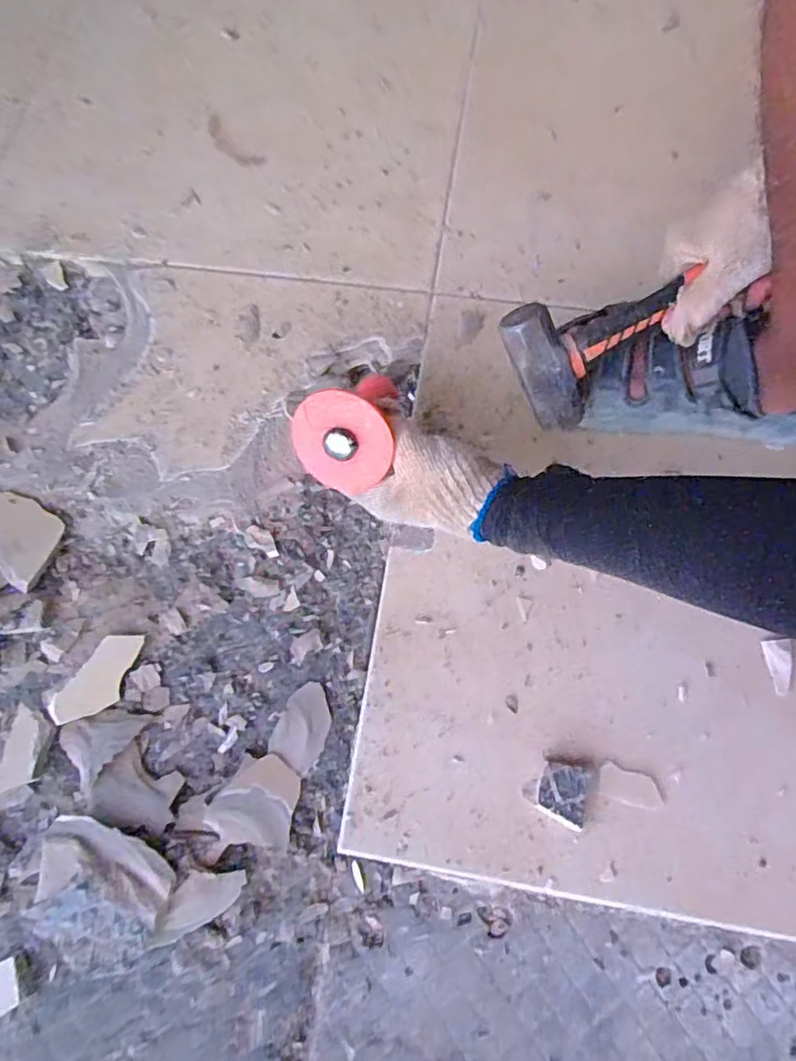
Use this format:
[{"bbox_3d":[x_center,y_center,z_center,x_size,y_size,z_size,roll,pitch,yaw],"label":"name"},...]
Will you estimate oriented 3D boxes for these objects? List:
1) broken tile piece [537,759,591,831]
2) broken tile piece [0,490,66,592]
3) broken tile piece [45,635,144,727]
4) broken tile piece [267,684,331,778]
[{"bbox_3d":[0.125,0.196,0.431,0.035,0.011,0.043,15,76,6],"label":"broken tile piece"},{"bbox_3d":[-0.353,-0.009,0.512,0.129,0.009,0.062,40,80,11],"label":"broken tile piece"},{"bbox_3d":[-0.246,0.123,0.473,0.038,0.006,0.087,35,79,11],"label":"broken tile piece"},{"bbox_3d":[-0.076,0.158,0.466,0.040,0.006,0.065,24,77,8],"label":"broken tile piece"}]

